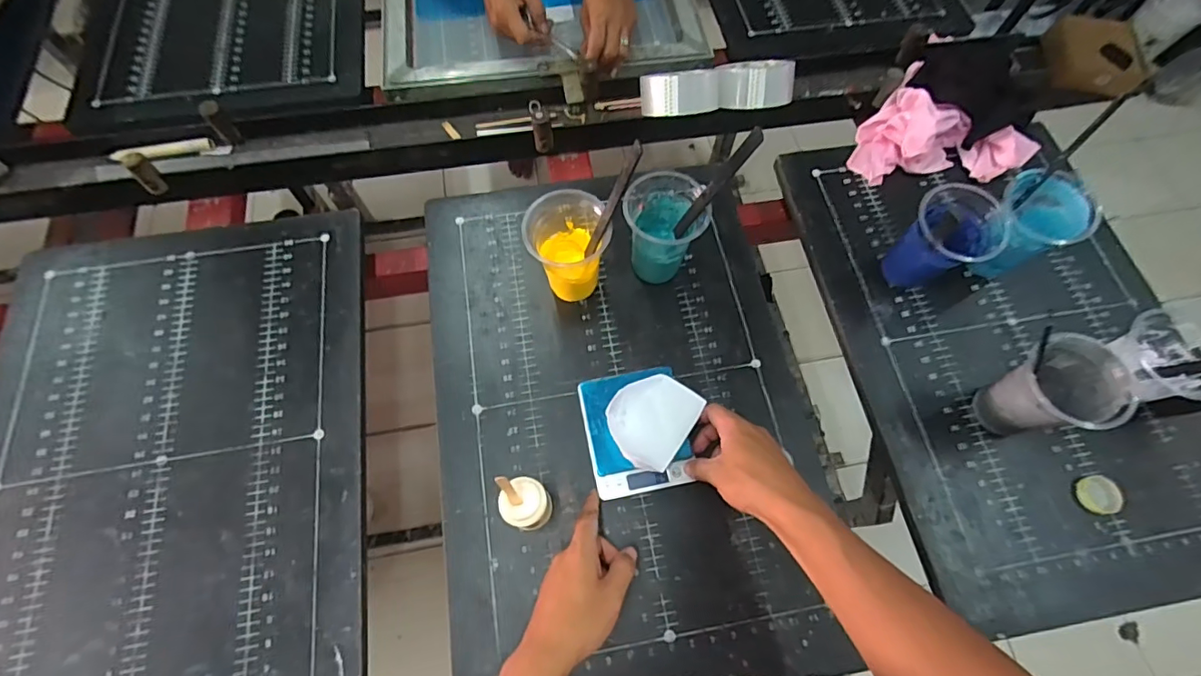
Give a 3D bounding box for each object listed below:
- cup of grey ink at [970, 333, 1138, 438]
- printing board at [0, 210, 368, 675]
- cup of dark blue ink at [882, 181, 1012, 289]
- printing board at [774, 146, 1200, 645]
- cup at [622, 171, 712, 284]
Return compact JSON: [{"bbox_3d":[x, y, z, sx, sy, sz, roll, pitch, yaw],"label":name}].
[{"bbox_3d":[0.439,0.056,0.524,0.096,0.115,0.083,-33,73,-15],"label":"cup of grey ink"},{"bbox_3d":[-0.444,0.143,0.538,0.389,0.019,0.574,-8,69,-6],"label":"printing board"},{"bbox_3d":[0.373,-0.101,0.596,0.094,0.131,0.085,-19,71,-10],"label":"cup of dark blue ink"},{"bbox_3d":[0.476,-0.001,0.620,0.378,0.031,0.575,-9,66,-2],"label":"printing board"},{"bbox_3d":[0.067,-0.117,0.594,0.083,0.119,0.078,1,68,-3],"label":"cup"}]

